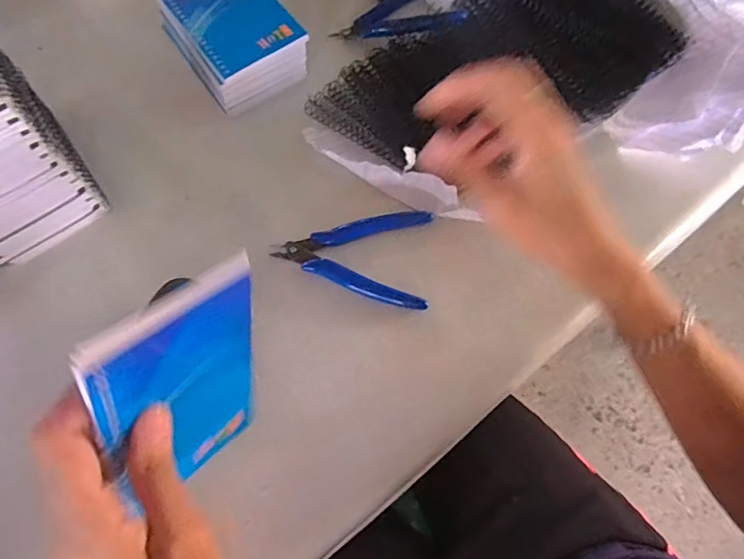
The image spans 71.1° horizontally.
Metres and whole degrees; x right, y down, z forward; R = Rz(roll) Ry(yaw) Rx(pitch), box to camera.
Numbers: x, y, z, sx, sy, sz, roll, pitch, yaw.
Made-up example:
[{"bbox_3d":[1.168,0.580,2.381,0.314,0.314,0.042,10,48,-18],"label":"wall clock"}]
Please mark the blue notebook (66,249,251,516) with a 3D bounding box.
[{"bbox_3d":[-0.088,0.054,0.248,0.006,0.129,0.085,31,48,21],"label":"blue notebook"}]

